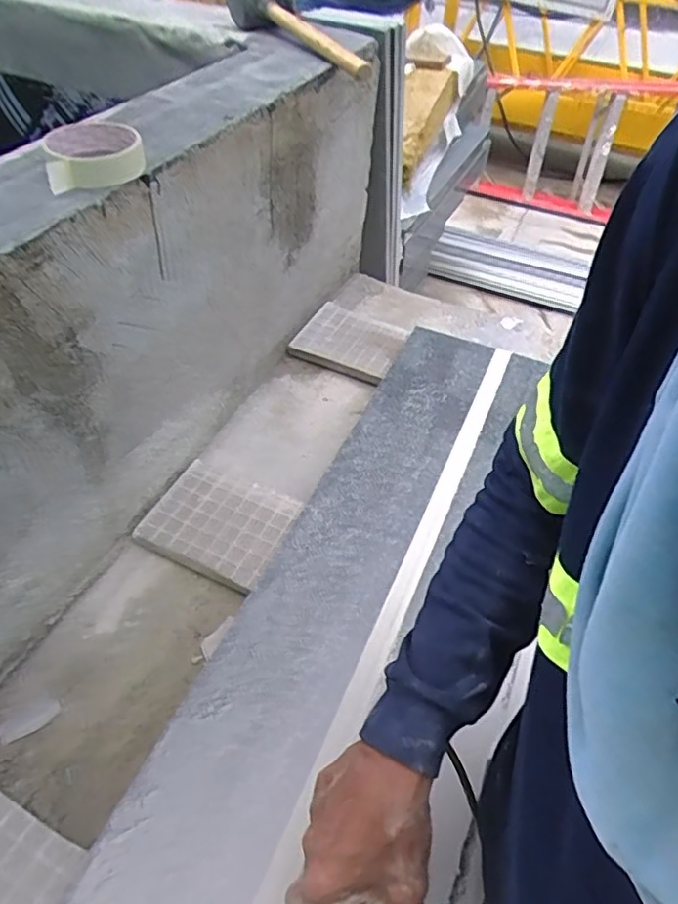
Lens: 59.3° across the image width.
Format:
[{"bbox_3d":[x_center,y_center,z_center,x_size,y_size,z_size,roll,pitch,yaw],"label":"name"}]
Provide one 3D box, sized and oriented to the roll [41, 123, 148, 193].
[{"bbox_3d":[-0.209,-0.257,0.512,0.078,0.029,0.087,-12,50,-15],"label":"roll"}]

